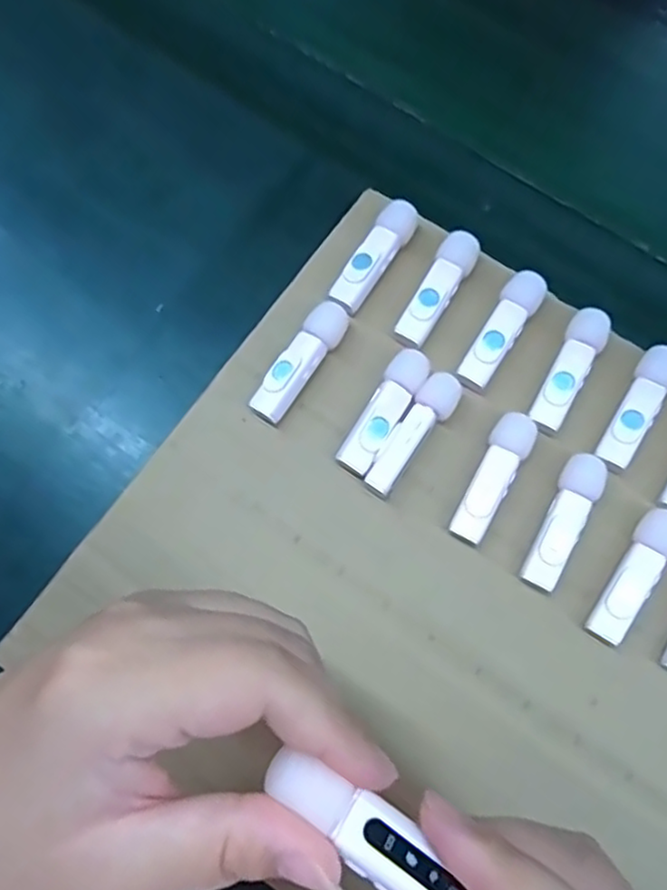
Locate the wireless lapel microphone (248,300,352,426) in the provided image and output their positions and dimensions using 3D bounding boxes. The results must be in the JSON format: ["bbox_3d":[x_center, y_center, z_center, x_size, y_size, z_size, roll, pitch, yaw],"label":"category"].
[{"bbox_3d":[-0.016,-0.040,0.331,0.018,0.016,0.066,35,74,9],"label":"wireless lapel microphone"}]

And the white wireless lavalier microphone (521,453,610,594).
[{"bbox_3d":[0.105,0.035,0.311,0.018,0.014,0.064,29,73,7],"label":"white wireless lavalier microphone"}]

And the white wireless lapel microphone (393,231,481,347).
[{"bbox_3d":[0.052,-0.078,0.337,0.018,0.009,0.061,32,74,8],"label":"white wireless lapel microphone"}]

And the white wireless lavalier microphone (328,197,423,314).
[{"bbox_3d":[0.020,-0.095,0.342,0.018,0.014,0.062,34,74,9],"label":"white wireless lavalier microphone"}]

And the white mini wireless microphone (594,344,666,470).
[{"bbox_3d":[0.145,-0.019,0.321,0.019,0.009,0.063,34,74,9],"label":"white mini wireless microphone"}]

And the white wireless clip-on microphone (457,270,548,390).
[{"bbox_3d":[0.083,-0.057,0.332,0.018,0.009,0.062,33,74,9],"label":"white wireless clip-on microphone"}]

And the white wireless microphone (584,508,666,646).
[{"bbox_3d":[0.134,0.058,0.304,0.017,0.015,0.063,35,74,9],"label":"white wireless microphone"}]

